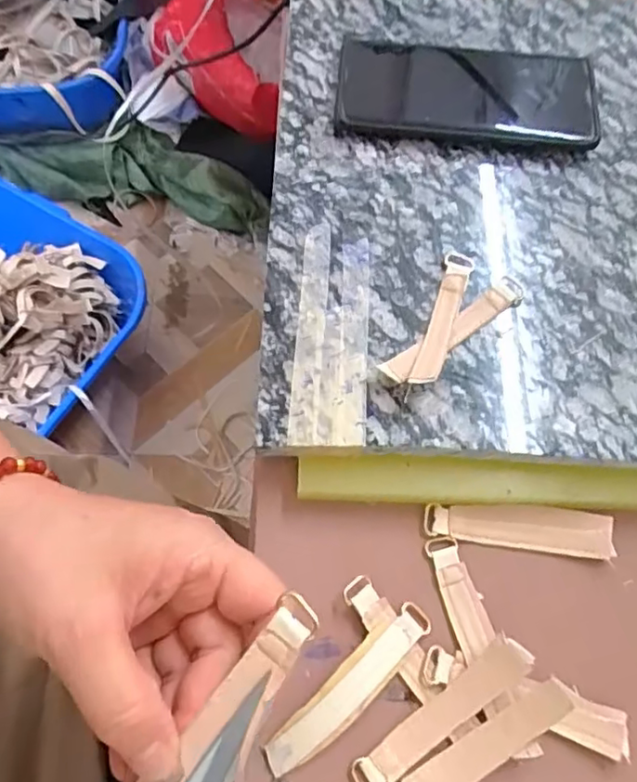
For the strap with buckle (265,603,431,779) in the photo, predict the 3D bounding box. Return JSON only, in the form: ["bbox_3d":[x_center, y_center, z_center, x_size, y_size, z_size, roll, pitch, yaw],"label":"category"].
[{"bbox_3d":[0.016,0.139,0.278,0.096,0.011,0.021,-40,75,-17],"label":"strap with buckle"}]

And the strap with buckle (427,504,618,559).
[{"bbox_3d":[0.105,0.071,0.312,0.095,0.008,0.022,7,67,0],"label":"strap with buckle"}]

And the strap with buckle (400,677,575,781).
[{"bbox_3d":[0.071,0.162,0.263,0.091,0.020,0.017,-31,74,-11],"label":"strap with buckle"}]

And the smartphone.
[{"bbox_3d":[0.092,-0.191,0.376,0.157,0.013,0.079,6,67,-1],"label":"smartphone"}]

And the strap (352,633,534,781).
[{"bbox_3d":[0.056,0.148,0.268,0.093,0.019,0.018,-36,74,-16],"label":"strap"}]

